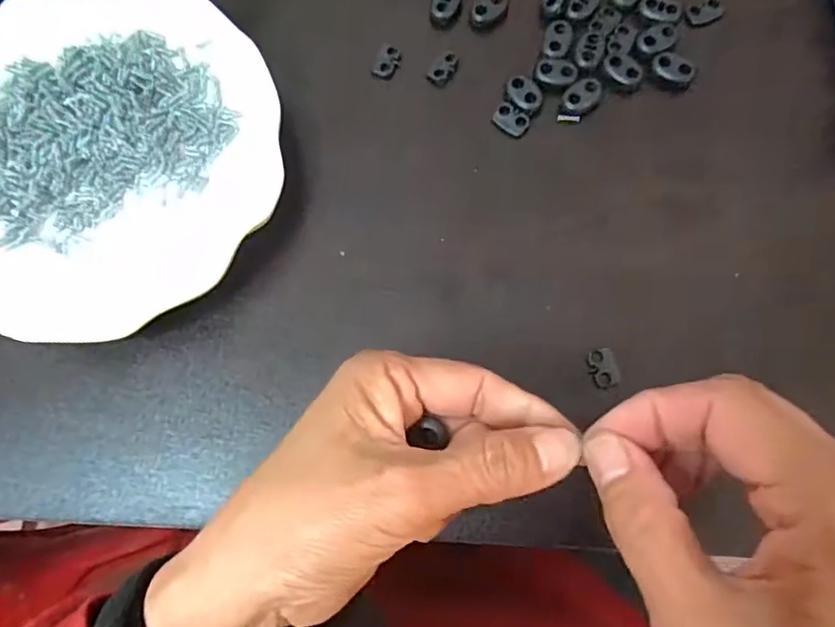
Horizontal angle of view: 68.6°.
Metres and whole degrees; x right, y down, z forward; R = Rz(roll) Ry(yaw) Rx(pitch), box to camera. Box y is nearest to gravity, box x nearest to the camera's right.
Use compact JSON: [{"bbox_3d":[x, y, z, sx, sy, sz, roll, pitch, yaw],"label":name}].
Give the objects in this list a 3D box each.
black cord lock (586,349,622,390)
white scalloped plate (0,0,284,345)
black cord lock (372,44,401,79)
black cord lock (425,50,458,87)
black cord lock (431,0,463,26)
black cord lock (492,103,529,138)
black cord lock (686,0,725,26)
[{"bbox_3d":[0.083,0.024,0.274,0.012,0.004,0.017,-17,74,-3],"label":"black cord lock"},{"bbox_3d":[-0.155,-0.075,0.294,0.174,0.019,0.173,0,74,1],"label":"white scalloped plate"},{"bbox_3d":[-0.015,-0.130,0.315,0.011,0.004,0.018,20,76,7],"label":"black cord lock"},{"bbox_3d":[0.014,-0.126,0.313,0.012,0.005,0.020,36,78,11],"label":"black cord lock"},{"bbox_3d":[0.015,-0.159,0.318,0.013,0.008,0.020,21,76,7],"label":"black cord lock"},{"bbox_3d":[0.046,-0.096,0.302,0.018,0.004,0.011,37,78,11],"label":"black cord lock"},{"bbox_3d":[0.145,-0.152,0.308,0.017,0.004,0.011,-22,75,-5],"label":"black cord lock"}]

